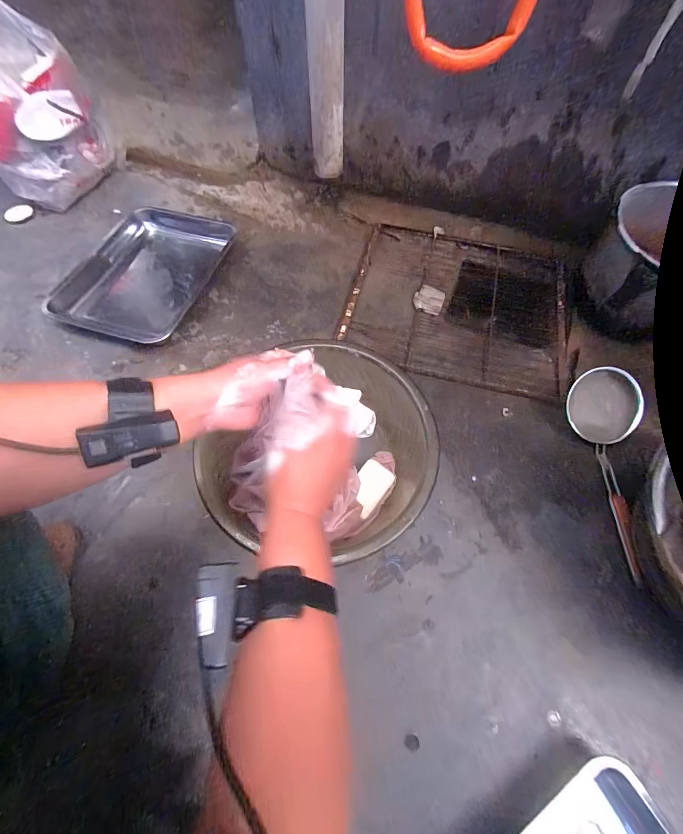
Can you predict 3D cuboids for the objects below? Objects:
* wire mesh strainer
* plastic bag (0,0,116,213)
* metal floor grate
[{"bbox_3d":[0.472,0.077,0.559,0.100,0.074,0.339,3,64,-1],"label":"wire mesh strainer"},{"bbox_3d":[-0.684,-0.698,0.707,0.240,0.443,0.166,-22,67,-12],"label":"plastic bag"},{"bbox_3d":[0.258,-0.257,0.760,0.463,0.017,0.406,13,64,5],"label":"metal floor grate"}]

